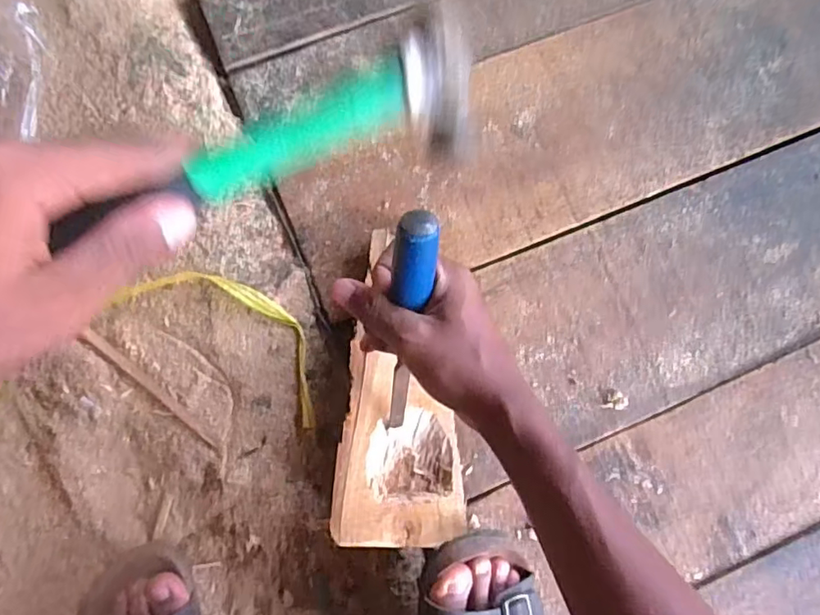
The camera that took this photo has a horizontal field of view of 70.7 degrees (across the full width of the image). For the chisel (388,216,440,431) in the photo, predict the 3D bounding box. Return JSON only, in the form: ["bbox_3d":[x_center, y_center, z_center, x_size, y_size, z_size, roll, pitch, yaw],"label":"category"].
[{"bbox_3d":[-0.004,0.022,0.387,0.023,0.214,0.020,4,52,-3],"label":"chisel"}]

